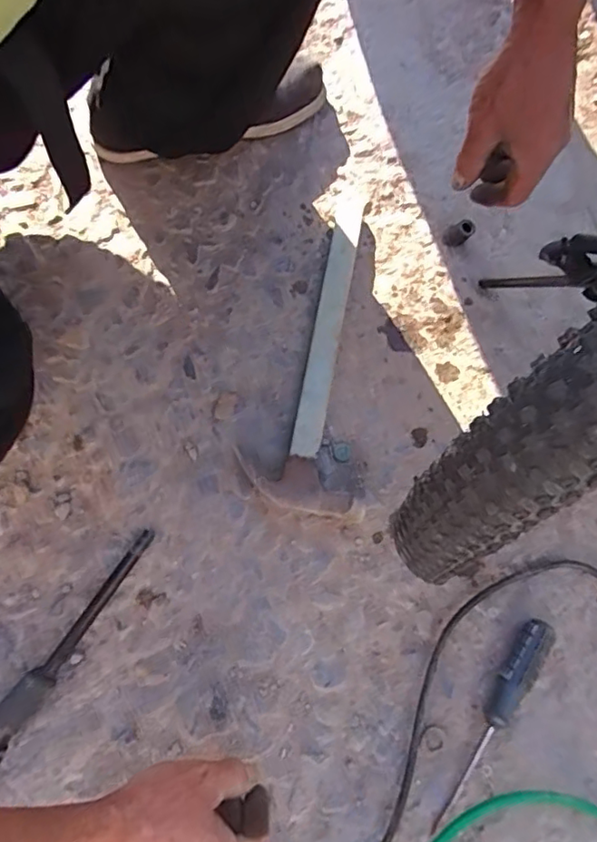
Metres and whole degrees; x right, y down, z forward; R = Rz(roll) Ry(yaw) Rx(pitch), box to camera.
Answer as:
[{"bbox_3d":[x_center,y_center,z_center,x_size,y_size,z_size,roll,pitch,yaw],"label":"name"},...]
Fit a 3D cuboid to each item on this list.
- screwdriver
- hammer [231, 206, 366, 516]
[{"bbox_3d":[0.158,0.249,0.481,0.026,0.026,0.182,35,76,8],"label":"screwdriver"},{"bbox_3d":[0.016,-0.072,0.558,0.100,0.032,0.315,6,74,1],"label":"hammer"}]

